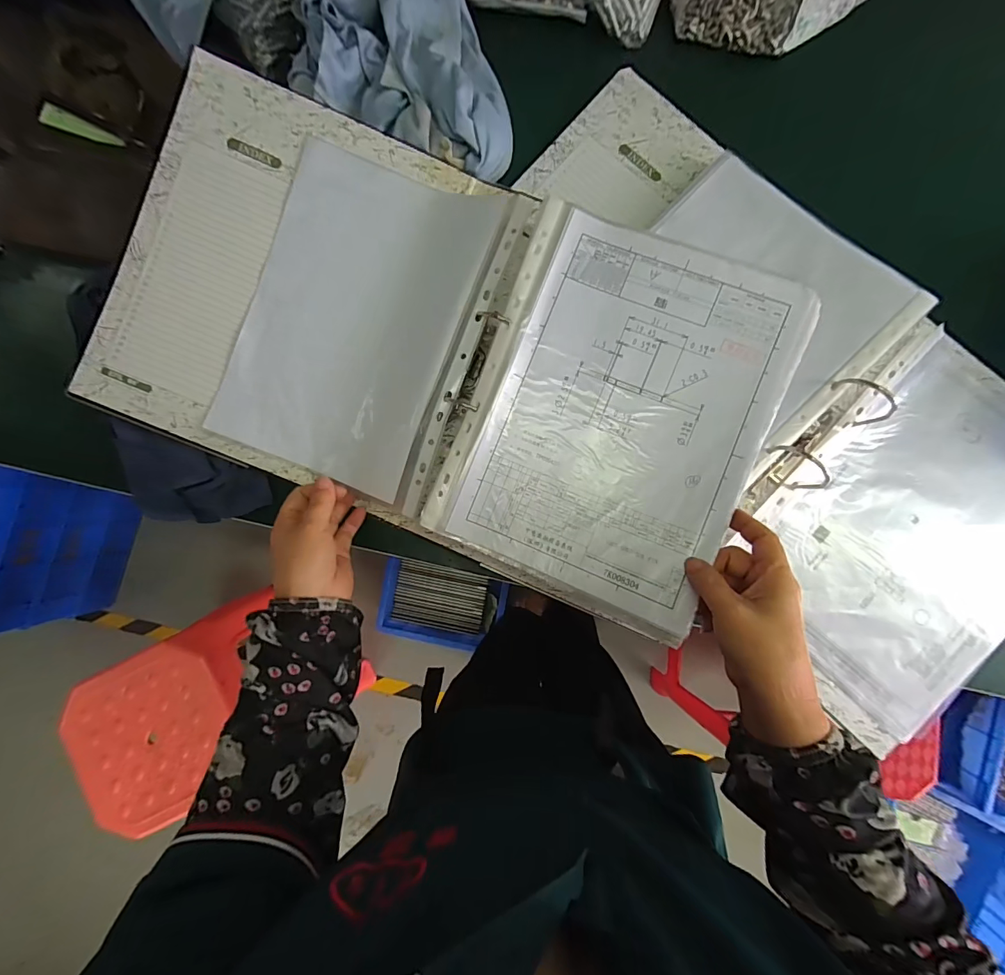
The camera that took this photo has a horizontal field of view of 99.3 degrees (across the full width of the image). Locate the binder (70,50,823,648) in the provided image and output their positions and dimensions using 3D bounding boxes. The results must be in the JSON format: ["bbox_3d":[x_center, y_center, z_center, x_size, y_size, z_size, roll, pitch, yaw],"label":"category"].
[{"bbox_3d":[-0.072,-0.135,0.383,0.586,0.075,0.334,23,89,2],"label":"binder"}]

